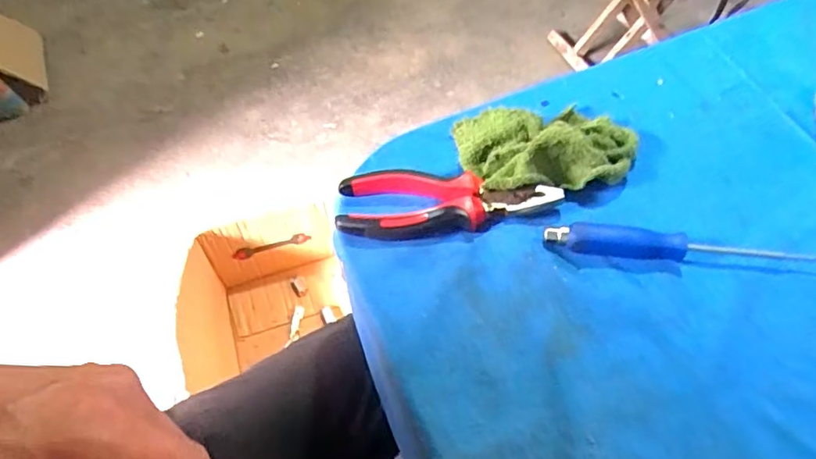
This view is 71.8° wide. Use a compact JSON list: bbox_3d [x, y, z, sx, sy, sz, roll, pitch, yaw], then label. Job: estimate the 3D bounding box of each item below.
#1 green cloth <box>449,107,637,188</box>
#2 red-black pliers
[{"bbox_3d":[0.109,-0.068,0.431,0.135,0.034,0.087,-9,53,-3],"label":"green cloth"},{"bbox_3d":[0.029,-0.023,0.409,0.158,0.020,0.052,-4,53,1],"label":"red-black pliers"}]

